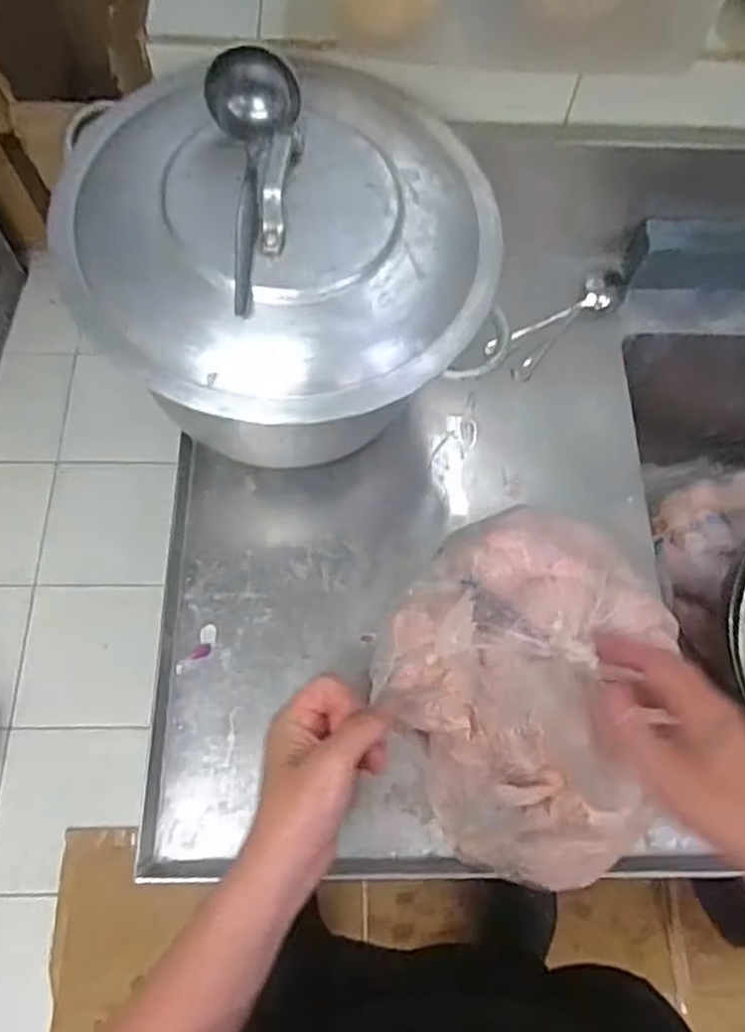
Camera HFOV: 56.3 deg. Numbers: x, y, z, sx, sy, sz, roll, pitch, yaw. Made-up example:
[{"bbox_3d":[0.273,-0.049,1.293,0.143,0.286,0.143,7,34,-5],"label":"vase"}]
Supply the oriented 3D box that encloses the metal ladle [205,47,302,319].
[{"bbox_3d":[-0.088,-0.244,0.518,0.066,0.041,0.193,-1,83,-3],"label":"metal ladle"}]

